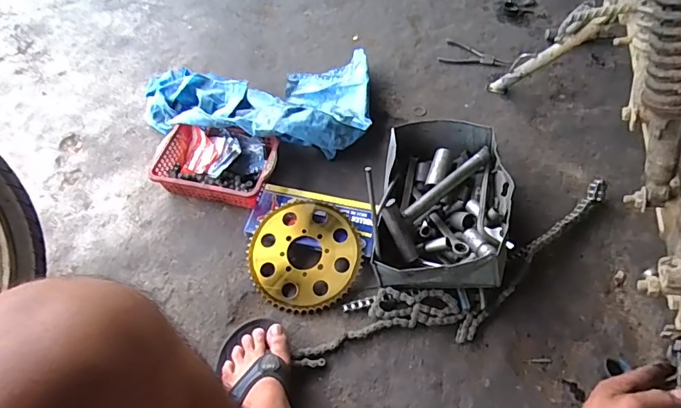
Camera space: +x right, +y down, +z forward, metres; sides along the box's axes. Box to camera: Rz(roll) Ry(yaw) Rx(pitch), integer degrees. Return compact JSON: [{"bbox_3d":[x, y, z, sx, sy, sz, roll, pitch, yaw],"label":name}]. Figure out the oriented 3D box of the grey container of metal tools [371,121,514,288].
[{"bbox_3d":[0.187,-0.005,0.851,0.212,0.108,0.340,8,56,7],"label":"grey container of metal tools"}]

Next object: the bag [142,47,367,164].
[{"bbox_3d":[-0.181,-0.216,1.003,0.482,0.113,0.285,-5,55,-1],"label":"bag"}]

